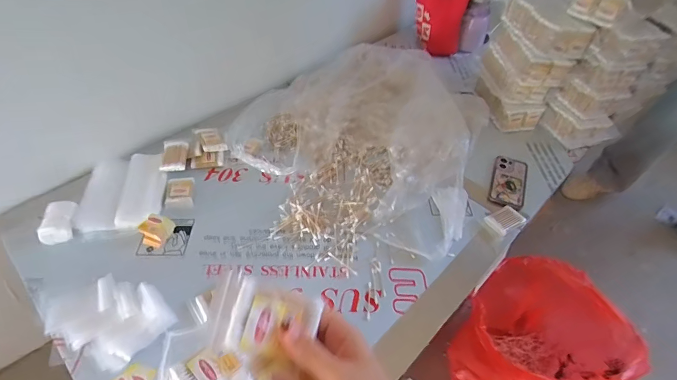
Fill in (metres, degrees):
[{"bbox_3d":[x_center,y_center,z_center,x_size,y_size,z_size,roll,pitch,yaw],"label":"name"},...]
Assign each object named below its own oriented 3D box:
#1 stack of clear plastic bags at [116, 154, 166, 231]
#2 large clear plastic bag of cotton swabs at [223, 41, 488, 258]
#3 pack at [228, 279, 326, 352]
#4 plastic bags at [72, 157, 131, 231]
[{"bbox_3d":[-0.423,-0.006,0.818,0.086,0.013,0.199,-5,47,-8],"label":"stack of clear plastic bags"},{"bbox_3d":[0.049,-0.181,0.920,0.571,0.145,0.714,11,47,8],"label":"large clear plastic bag of cotton swabs"},{"bbox_3d":[-0.052,0.109,0.313,0.069,0.007,0.051,18,61,-10],"label":"pack"},{"bbox_3d":[-0.504,-0.001,0.809,0.073,0.010,0.202,-6,47,-8],"label":"plastic bags"}]

